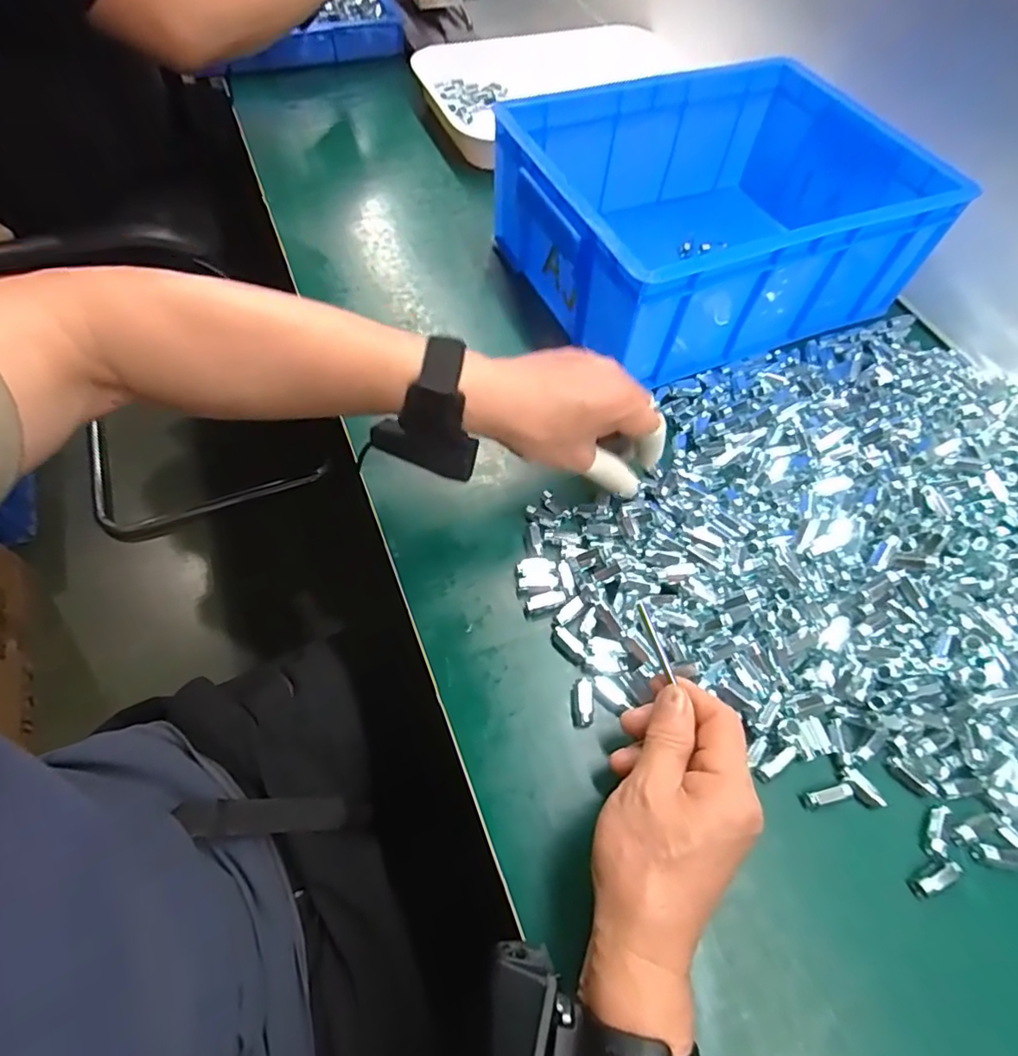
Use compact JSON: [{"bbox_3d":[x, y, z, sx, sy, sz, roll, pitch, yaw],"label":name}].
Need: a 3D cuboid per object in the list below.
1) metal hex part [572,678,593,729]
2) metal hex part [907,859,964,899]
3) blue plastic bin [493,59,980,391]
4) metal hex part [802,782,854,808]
[{"bbox_3d":[0.046,0.112,0.370,0.012,0.016,0.028,0,60,-4],"label":"metal hex part"},{"bbox_3d":[0.243,0.199,0.331,0.032,0.012,0.011,-27,64,-3],"label":"metal hex part"},{"bbox_3d":[0.185,-0.294,0.543,0.334,0.121,0.256,-21,63,-15],"label":"blue plastic bin"},{"bbox_3d":[0.192,0.160,0.348,0.030,0.011,0.008,-11,61,-10],"label":"metal hex part"}]

